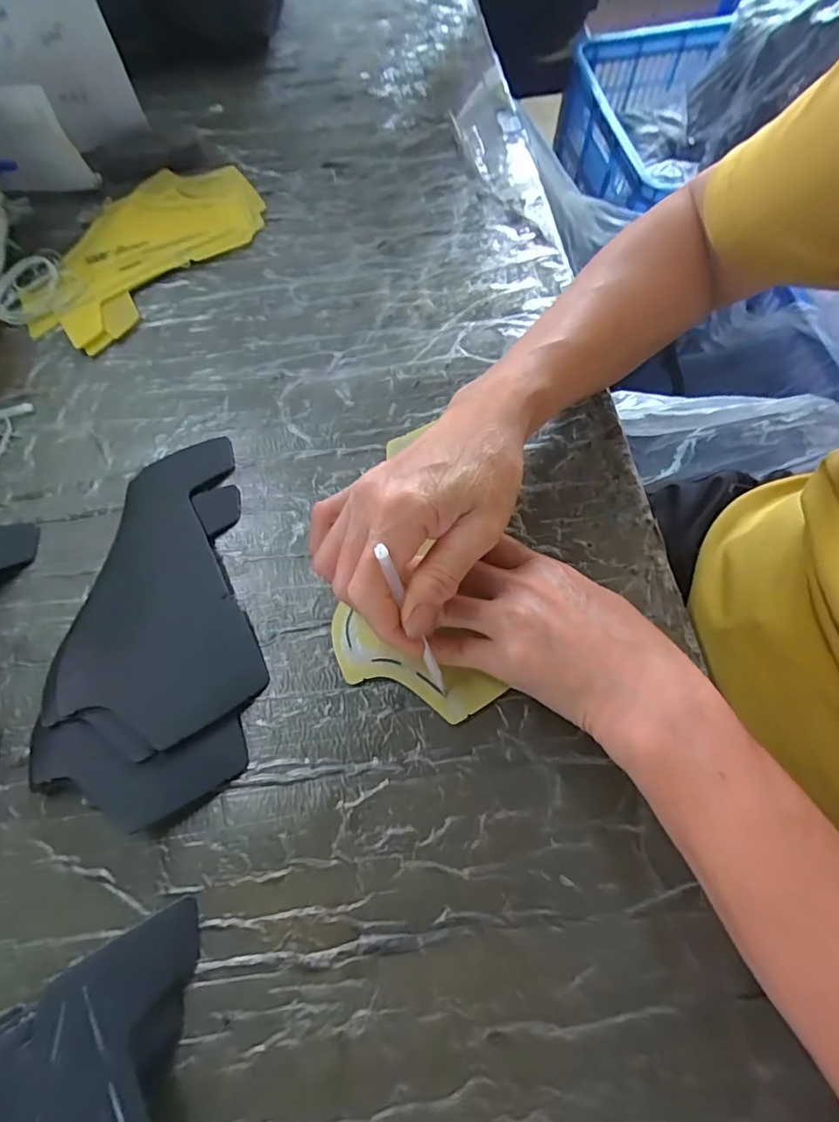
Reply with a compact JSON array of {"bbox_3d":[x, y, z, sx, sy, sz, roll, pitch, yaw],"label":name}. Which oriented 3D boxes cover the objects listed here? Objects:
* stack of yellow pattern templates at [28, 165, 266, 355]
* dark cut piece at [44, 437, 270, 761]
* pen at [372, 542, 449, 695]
[{"bbox_3d":[-0.234,-0.267,0.437,0.120,0.014,0.214,38,73,17],"label":"stack of yellow pattern templates"},{"bbox_3d":[-0.163,0.015,0.310,0.113,0.018,0.188,-15,67,-4],"label":"dark cut piece"},{"bbox_3d":[-0.002,0.032,0.254,0.006,0.108,0.012,-29,42,-10],"label":"pen"}]

